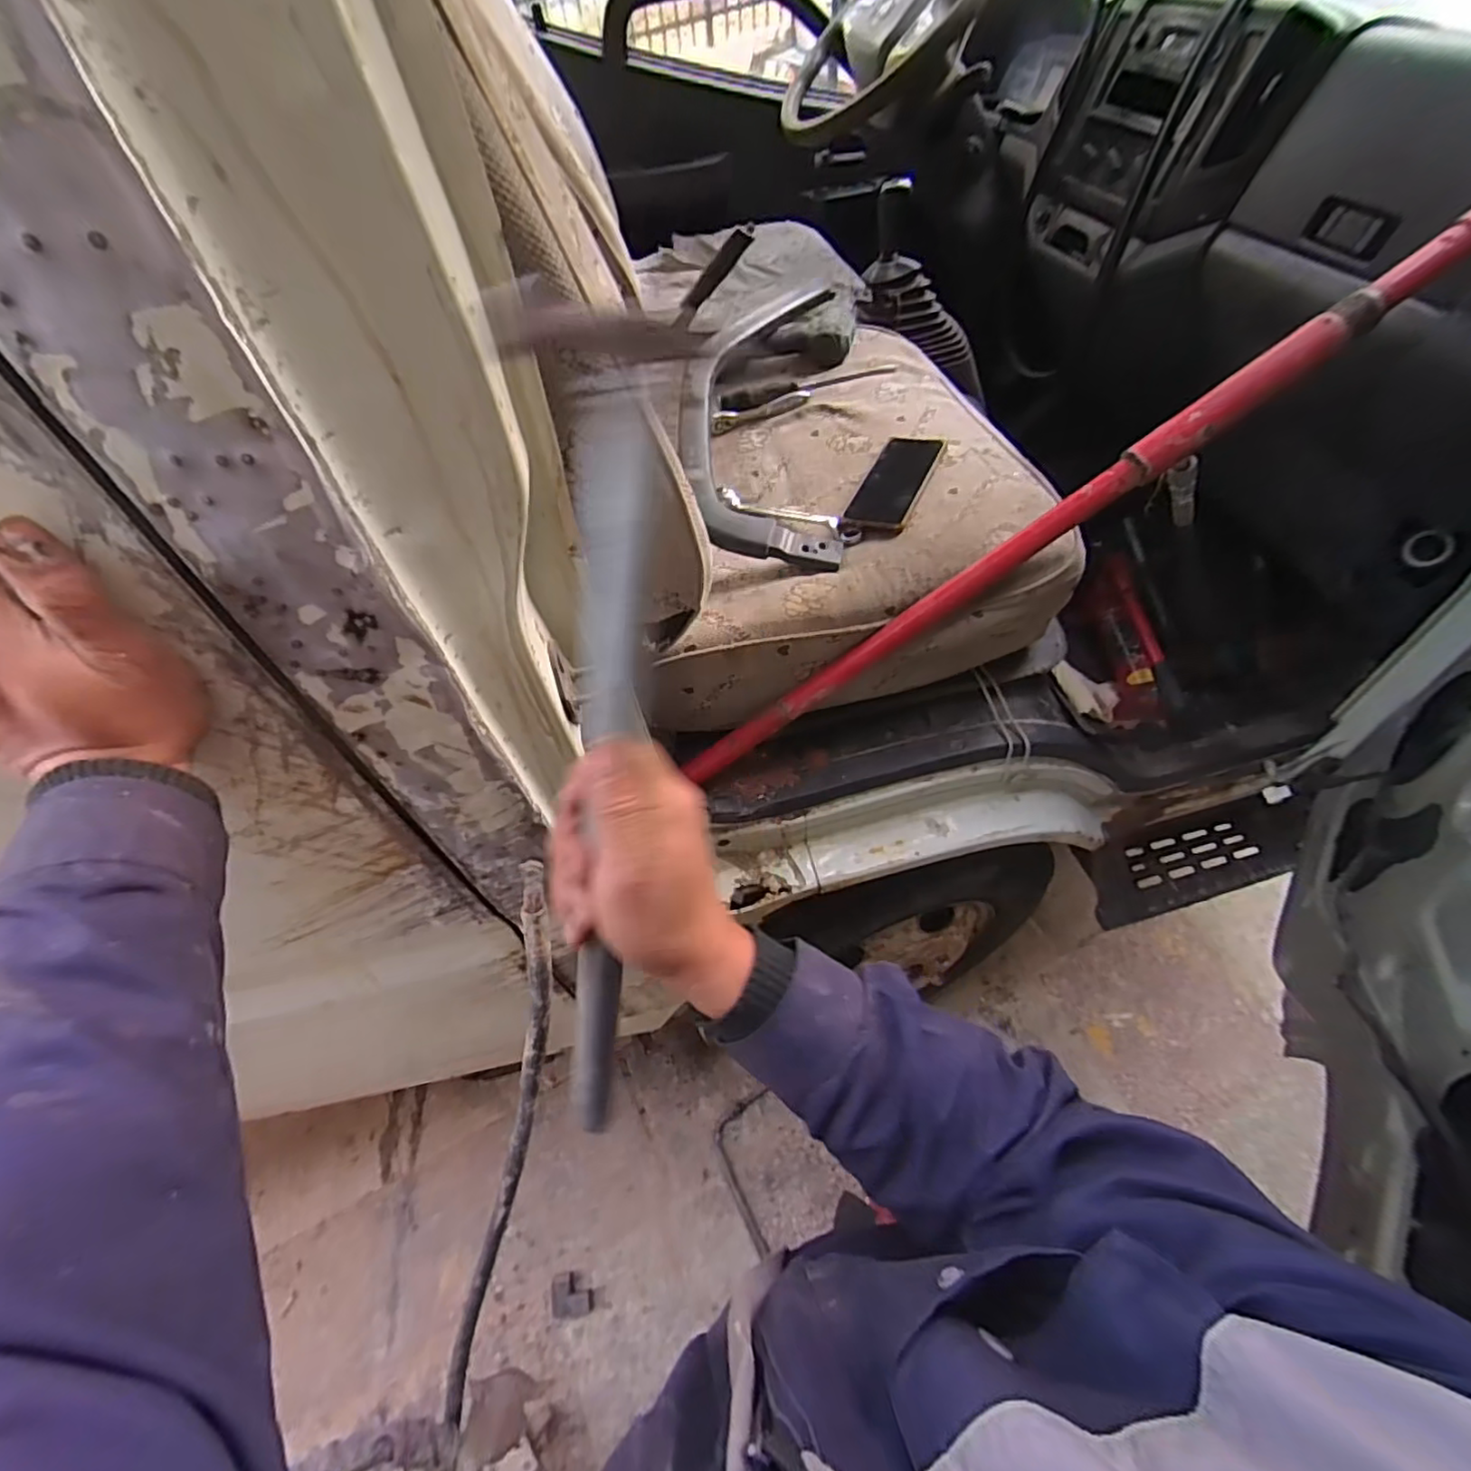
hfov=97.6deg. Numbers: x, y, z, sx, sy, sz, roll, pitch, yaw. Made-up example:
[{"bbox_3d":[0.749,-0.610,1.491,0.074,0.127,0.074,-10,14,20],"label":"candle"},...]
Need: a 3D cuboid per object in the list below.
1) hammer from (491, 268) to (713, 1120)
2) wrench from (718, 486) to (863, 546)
[{"bbox_3d":[-0.072,0.031,0.333,0.070,0.435,0.032,8,20,8],"label":"hammer"},{"bbox_3d":[0.060,-0.272,0.795,0.223,0.013,0.030,29,65,32],"label":"wrench"}]

